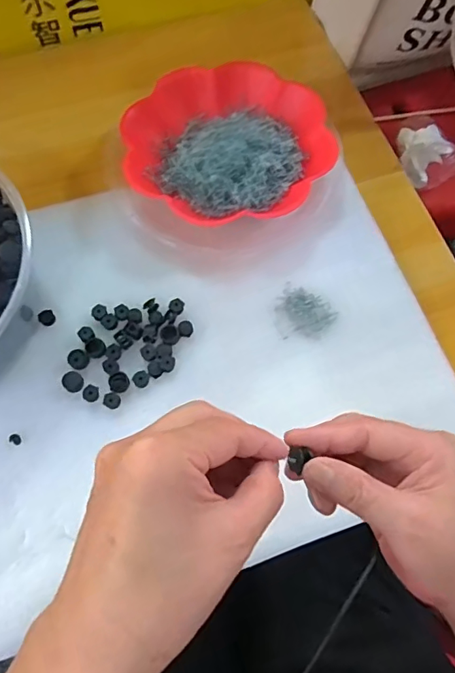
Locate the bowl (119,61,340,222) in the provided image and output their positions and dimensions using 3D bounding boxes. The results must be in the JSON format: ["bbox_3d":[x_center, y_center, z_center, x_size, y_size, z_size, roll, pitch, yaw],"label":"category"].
[{"bbox_3d":[0.002,-0.199,0.514,0.211,0.044,0.199,0,69,-1],"label":"bowl"}]

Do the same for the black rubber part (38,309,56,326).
[{"bbox_3d":[-0.172,-0.018,0.466,0.015,0.006,0.014,0,69,-1],"label":"black rubber part"}]

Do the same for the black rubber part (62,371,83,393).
[{"bbox_3d":[-0.141,0.042,0.446,0.018,0.007,0.019,-21,71,-9],"label":"black rubber part"}]

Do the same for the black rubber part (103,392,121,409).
[{"bbox_3d":[-0.103,0.058,0.438,0.014,0.009,0.013,0,69,-1],"label":"black rubber part"}]

